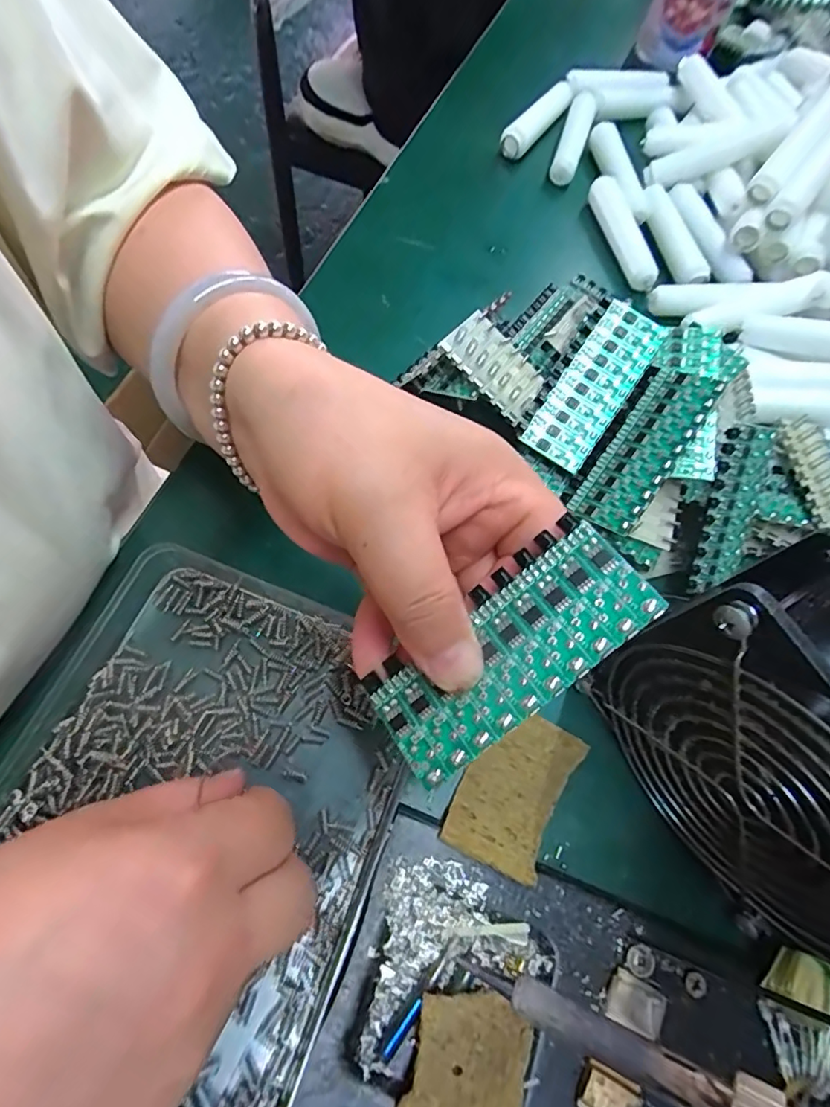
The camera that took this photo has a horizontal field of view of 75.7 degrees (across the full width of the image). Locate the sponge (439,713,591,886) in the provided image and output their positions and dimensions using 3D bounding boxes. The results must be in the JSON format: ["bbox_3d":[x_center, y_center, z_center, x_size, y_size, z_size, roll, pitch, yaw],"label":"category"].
[{"bbox_3d":[0.040,0.093,0.212,0.037,0.015,0.060,31,67,8],"label":"sponge"}]

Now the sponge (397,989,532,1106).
[{"bbox_3d":[0.017,0.163,0.171,0.036,0.018,0.038,14,66,1],"label":"sponge"}]

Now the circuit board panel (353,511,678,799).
[{"bbox_3d":[0.024,0.026,0.144,0.078,0.004,0.035,-42,69,5],"label":"circuit board panel"}]

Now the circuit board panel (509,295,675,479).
[{"bbox_3d":[0.081,-0.077,0.245,0.033,0.004,0.074,34,97,5],"label":"circuit board panel"}]

